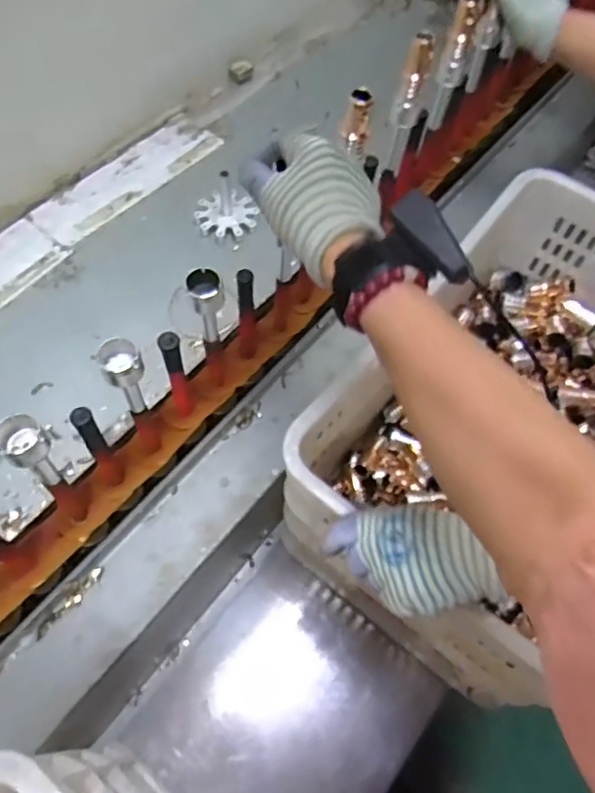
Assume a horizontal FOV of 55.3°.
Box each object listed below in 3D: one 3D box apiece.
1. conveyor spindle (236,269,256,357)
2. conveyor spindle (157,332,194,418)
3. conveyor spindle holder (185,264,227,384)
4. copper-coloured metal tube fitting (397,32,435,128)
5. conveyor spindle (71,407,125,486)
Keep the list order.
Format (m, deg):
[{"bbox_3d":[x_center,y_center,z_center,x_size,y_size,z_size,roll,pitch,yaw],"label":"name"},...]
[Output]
[{"bbox_3d":[-0.054,-0.080,0.601,0.016,0.140,0.011,10,58,2],"label":"conveyor spindle"},{"bbox_3d":[-0.116,-0.012,0.558,0.020,0.147,0.016,-12,60,-12],"label":"conveyor spindle"},{"bbox_3d":[-0.086,-0.056,0.560,0.029,0.184,0.036,-8,59,-9],"label":"conveyor spindle holder"},{"bbox_3d":[0.124,-0.331,0.598,0.025,0.087,0.019,18,58,7],"label":"copper-coloured metal tube fitting"},{"bbox_3d":[-0.180,0.052,0.524,0.019,0.146,0.016,-15,60,-14],"label":"conveyor spindle"}]

